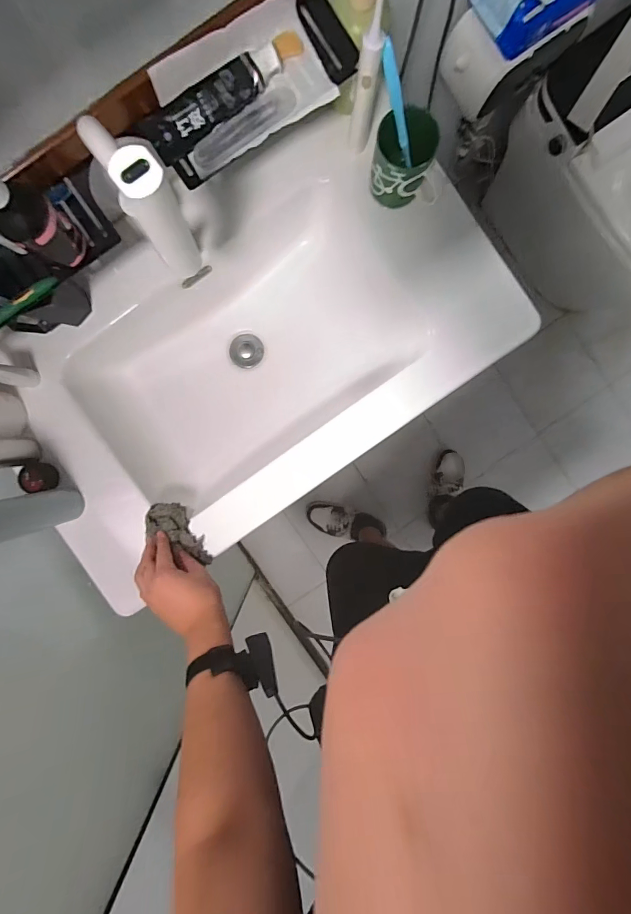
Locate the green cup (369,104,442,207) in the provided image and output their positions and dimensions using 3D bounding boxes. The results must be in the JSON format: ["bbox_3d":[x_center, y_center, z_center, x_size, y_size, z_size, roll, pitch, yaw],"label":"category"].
[{"bbox_3d":[0.121,-0.406,0.564,0.089,0.092,0.082,9,92,-1],"label":"green cup"}]

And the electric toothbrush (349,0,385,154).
[{"bbox_3d":[0.062,-0.455,0.477,0.026,0.216,0.032,6,93,-1],"label":"electric toothbrush"}]

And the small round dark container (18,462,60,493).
[{"bbox_3d":[-0.420,0.030,0.613,0.040,0.036,0.043,0,93,-1],"label":"small round dark container"}]

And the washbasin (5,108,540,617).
[{"bbox_3d":[-0.089,-0.180,0.702,0.712,0.197,0.453,-35,93,1],"label":"washbasin"}]

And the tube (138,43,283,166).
[{"bbox_3d":[-0.119,-0.414,0.468,0.171,0.029,0.045,-34,93,1],"label":"tube"}]

